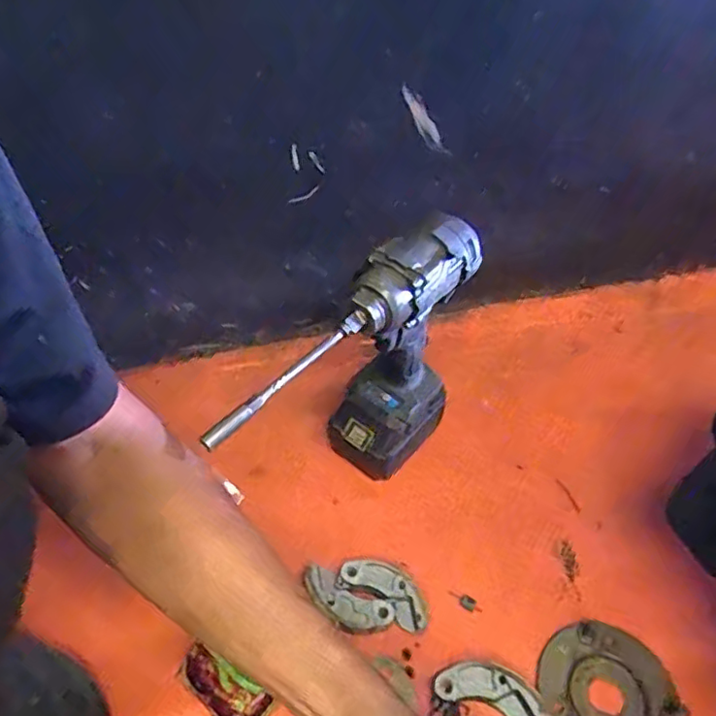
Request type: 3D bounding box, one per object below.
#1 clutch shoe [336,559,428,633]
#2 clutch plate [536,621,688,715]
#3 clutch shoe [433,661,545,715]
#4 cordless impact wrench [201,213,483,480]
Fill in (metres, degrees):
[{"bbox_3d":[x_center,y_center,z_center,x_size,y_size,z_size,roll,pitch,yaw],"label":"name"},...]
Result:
[{"bbox_3d":[0.025,0.208,0.528,0.082,0.028,0.039,23,51,17],"label":"clutch shoe"},{"bbox_3d":[0.201,0.269,0.474,0.105,0.011,0.105,1,48,-1],"label":"clutch plate"},{"bbox_3d":[0.104,0.267,0.474,0.082,0.019,0.034,11,49,8],"label":"clutch shoe"},{"bbox_3d":[-0.009,0.033,0.522,0.248,0.250,0.074,-35,58,-28],"label":"cordless impact wrench"}]

